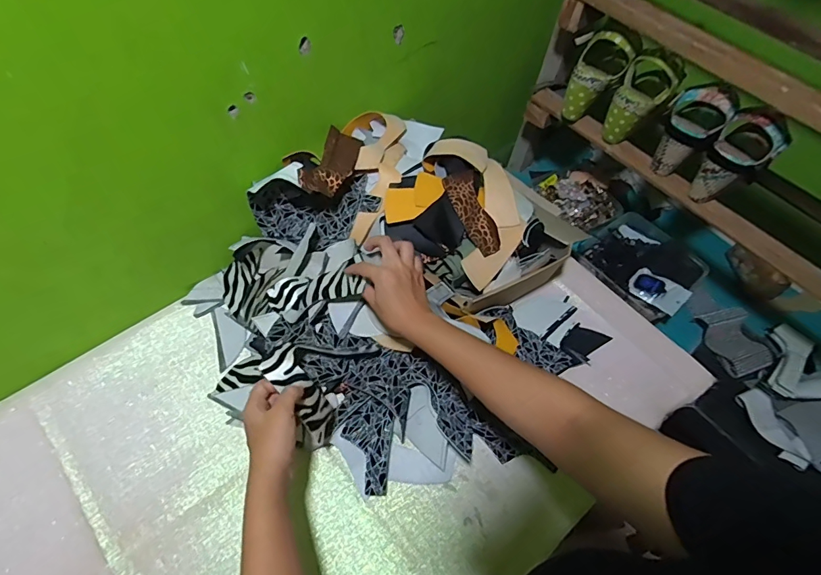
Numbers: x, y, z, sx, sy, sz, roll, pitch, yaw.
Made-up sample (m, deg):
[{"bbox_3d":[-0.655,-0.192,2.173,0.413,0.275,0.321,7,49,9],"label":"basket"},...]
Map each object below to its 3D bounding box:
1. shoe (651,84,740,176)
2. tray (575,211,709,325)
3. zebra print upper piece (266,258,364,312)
[{"bbox_3d":[0.431,-0.245,0.682,0.084,0.127,0.079,38,62,16],"label":"shoe"},{"bbox_3d":[0.458,-0.048,0.873,0.195,0.065,0.207,-38,69,-24],"label":"tray"},{"bbox_3d":[-0.136,0.000,0.600,0.154,0.031,0.051,-11,59,15],"label":"zebra print upper piece"}]

